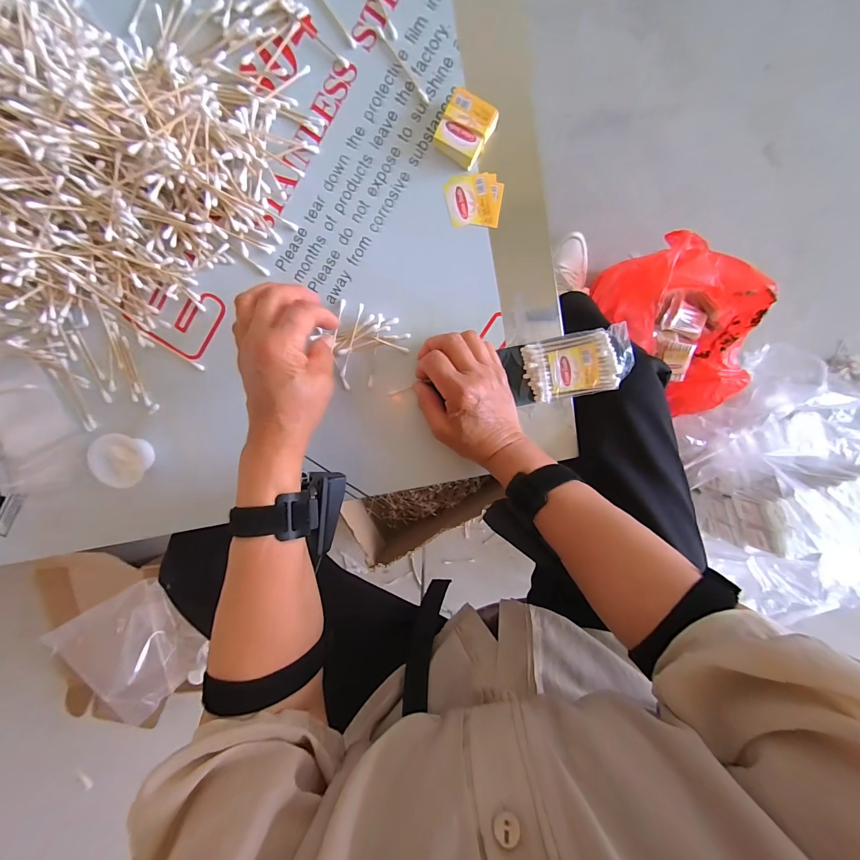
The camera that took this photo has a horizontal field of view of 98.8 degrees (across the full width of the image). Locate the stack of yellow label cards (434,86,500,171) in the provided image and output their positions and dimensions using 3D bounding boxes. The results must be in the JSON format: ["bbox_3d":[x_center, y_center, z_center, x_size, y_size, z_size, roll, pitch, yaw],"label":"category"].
[{"bbox_3d":[0.032,-0.267,0.331,0.043,0.020,0.046,26,98,-4],"label":"stack of yellow label cards"}]

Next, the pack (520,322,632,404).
[{"bbox_3d":[0.145,-0.064,0.360,0.097,0.026,0.059,-14,99,2],"label":"pack"}]

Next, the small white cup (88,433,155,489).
[{"bbox_3d":[-0.312,0.029,0.374,0.050,0.035,0.054,0,99,-1],"label":"small white cup"}]

